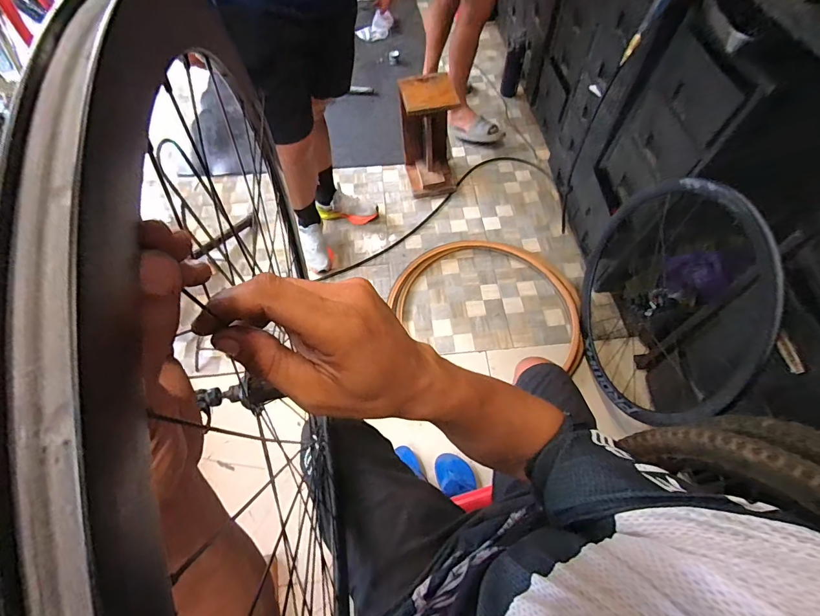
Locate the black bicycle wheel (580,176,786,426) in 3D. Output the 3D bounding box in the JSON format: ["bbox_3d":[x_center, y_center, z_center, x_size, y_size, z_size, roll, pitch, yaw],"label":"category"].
[{"bbox_3d":[0.641,-0.021,1.033,0.136,0.633,0.630,-1,60,1],"label":"black bicycle wheel"}]

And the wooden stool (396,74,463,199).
[{"bbox_3d":[0.080,-0.695,1.582,0.206,0.416,0.277,-9,60,-4],"label":"wooden stool"}]

